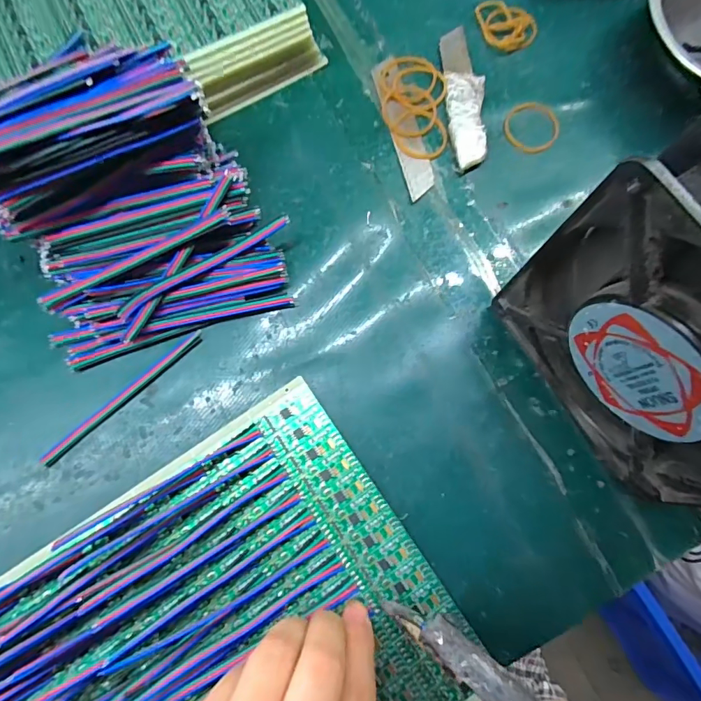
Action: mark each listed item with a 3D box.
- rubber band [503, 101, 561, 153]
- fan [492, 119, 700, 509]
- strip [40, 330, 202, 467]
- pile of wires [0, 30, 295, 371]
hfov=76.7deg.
[{"bbox_3d":[0.108,-0.133,0.264,0.032,0.004,0.032,0,77,0],"label":"rubber band"},{"bbox_3d":[0.123,-0.001,0.170,0.041,0.121,0.118,-30,79,-7],"label":"fan"},{"bbox_3d":[-0.115,0.023,0.225,0.095,0.004,0.007,-42,81,-9],"label":"strip"},{"bbox_3d":[-0.107,-0.063,0.209,0.121,0.070,0.122,-31,79,-7],"label":"pile of wires"}]

